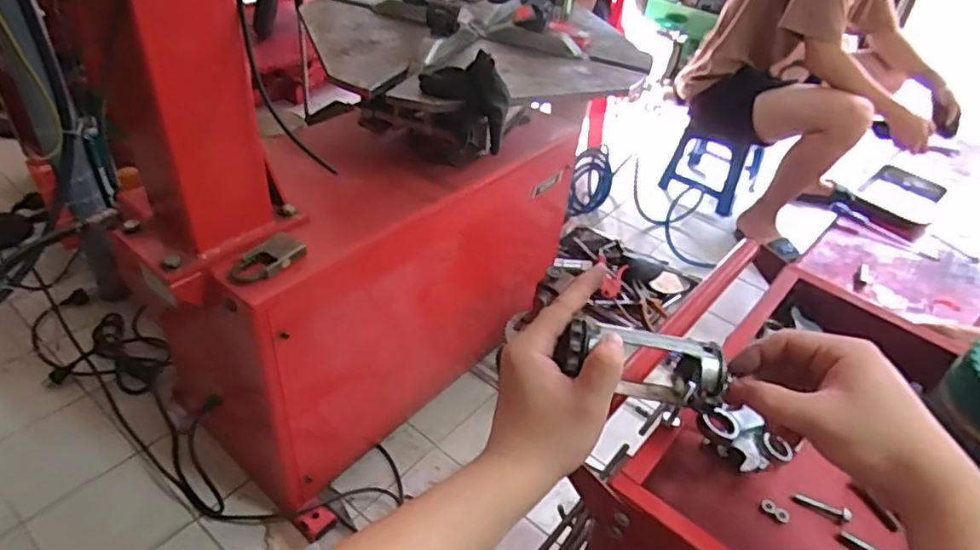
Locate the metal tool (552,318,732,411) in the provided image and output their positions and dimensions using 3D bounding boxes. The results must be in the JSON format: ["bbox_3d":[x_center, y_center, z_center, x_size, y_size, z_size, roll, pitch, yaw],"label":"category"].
[{"bbox_3d":[0.103,0.067,0.438,0.111,0.059,0.048,8,40,3],"label":"metal tool"}]

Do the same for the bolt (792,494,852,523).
[{"bbox_3d":[0.253,0.177,0.476,0.040,0.009,0.007,14,37,38],"label":"bolt"}]

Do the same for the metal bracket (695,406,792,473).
[{"bbox_3d":[0.205,0.132,0.504,0.067,0.024,0.046,33,46,29],"label":"metal bracket"}]

